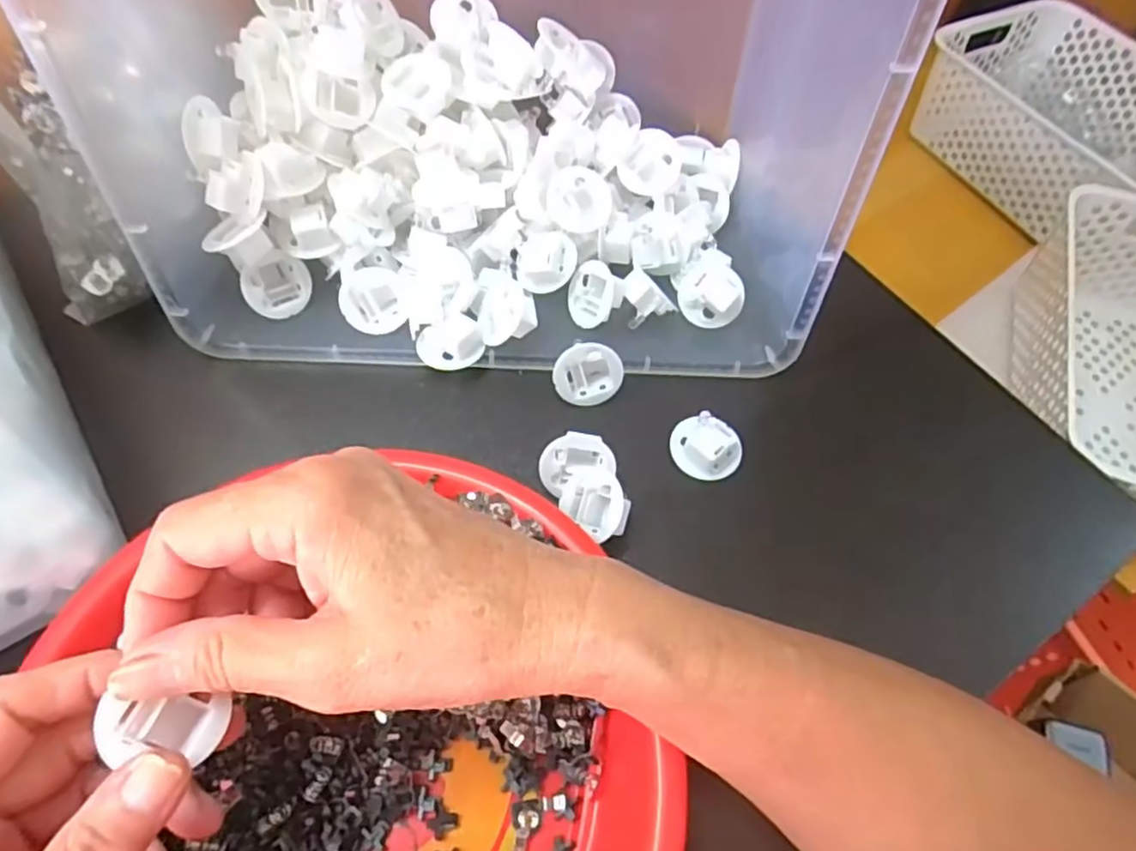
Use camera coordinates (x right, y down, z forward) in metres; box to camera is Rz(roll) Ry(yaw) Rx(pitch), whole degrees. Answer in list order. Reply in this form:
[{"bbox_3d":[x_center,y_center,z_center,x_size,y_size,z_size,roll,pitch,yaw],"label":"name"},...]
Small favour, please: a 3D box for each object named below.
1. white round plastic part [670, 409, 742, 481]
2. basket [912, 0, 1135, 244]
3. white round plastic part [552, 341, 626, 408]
[{"bbox_3d":[0.066,0.009,0.316,0.030,0.018,0.028,1,61,-2],"label":"white round plastic part"},{"bbox_3d":[0.567,-0.339,0.778,0.213,0.113,0.322,-21,64,-13],"label":"basket"},{"bbox_3d":[0.009,-0.026,0.329,0.033,0.031,0.009,2,26,-9],"label":"white round plastic part"}]

